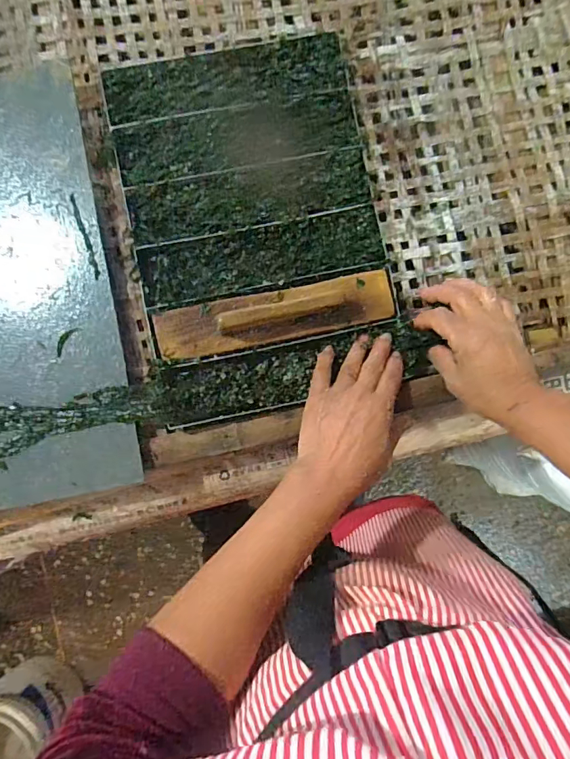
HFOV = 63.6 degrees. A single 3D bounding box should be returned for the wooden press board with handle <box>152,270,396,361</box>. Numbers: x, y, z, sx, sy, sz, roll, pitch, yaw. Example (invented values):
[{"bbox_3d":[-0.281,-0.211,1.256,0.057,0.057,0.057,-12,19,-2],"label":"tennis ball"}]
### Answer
[{"bbox_3d":[-0.007,-0.064,0.431,0.227,0.035,0.047,-12,86,0],"label":"wooden press board with handle"}]

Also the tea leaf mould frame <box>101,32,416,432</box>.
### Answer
[{"bbox_3d":[-0.027,-0.155,0.462,0.242,0.024,0.358,-11,86,-2],"label":"tea leaf mould frame"}]

